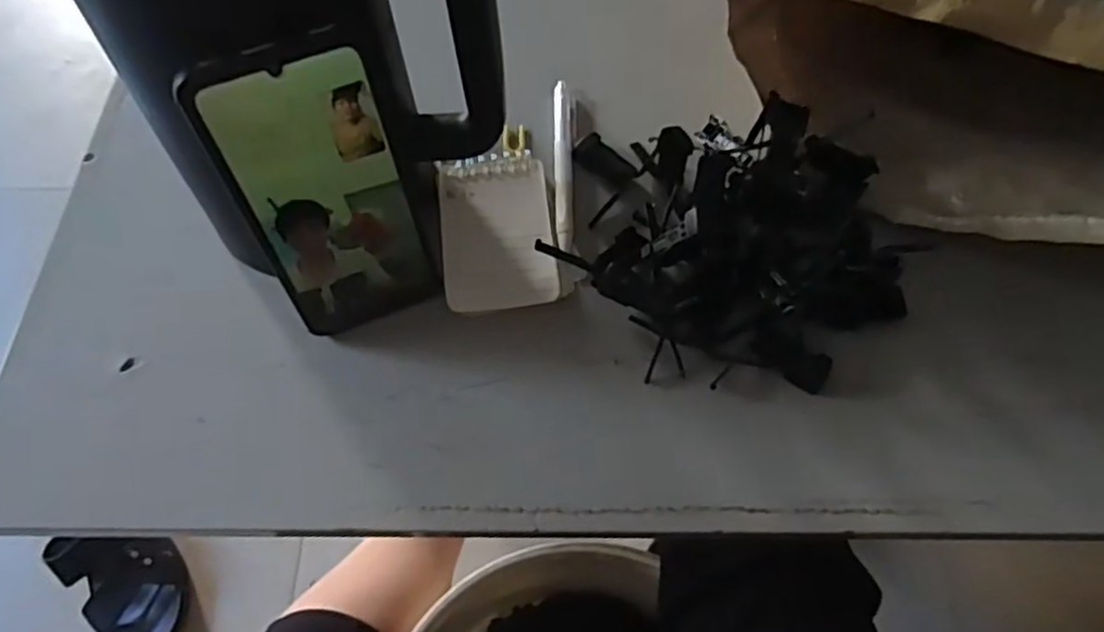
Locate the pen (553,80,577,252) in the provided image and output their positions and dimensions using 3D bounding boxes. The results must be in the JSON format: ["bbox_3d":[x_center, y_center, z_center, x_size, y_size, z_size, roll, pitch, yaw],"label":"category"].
[{"bbox_3d":[0.008,-0.103,0.470,0.015,0.009,0.136,0,62,0],"label":"pen"}]

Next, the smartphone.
[{"bbox_3d":[-0.109,-0.058,0.358,0.082,0.168,0.011,-21,52,-11],"label":"smartphone"}]

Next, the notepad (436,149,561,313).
[{"bbox_3d":[-0.034,-0.055,0.445,0.067,0.015,0.108,-6,62,-3],"label":"notepad"}]

